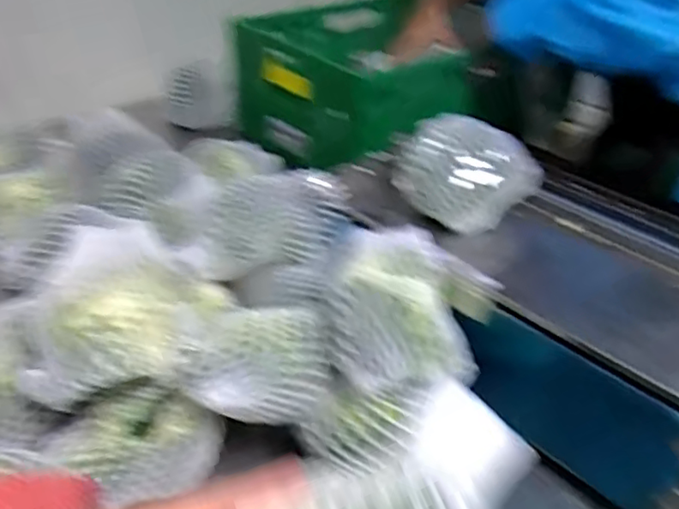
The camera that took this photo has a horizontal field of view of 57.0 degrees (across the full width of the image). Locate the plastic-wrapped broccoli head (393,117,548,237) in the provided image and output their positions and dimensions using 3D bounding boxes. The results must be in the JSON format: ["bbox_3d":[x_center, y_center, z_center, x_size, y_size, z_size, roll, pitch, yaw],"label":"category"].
[{"bbox_3d":[0.143,-0.087,0.701,0.155,0.096,0.093,3,35,1],"label":"plastic-wrapped broccoli head"}]

